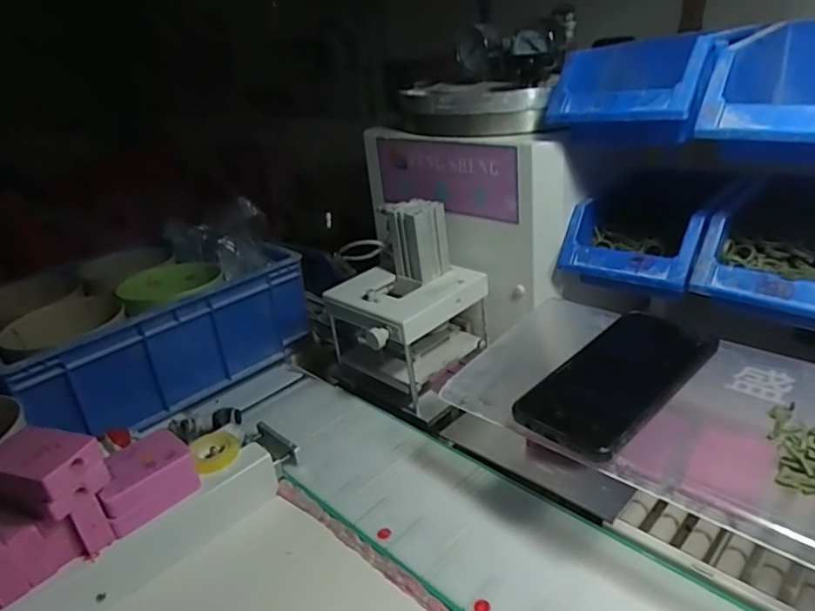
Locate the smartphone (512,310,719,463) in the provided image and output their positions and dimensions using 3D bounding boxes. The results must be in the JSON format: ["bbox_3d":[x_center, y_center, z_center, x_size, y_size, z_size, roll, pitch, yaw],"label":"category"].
[{"bbox_3d":[0.156,0.053,0.420,0.157,0.014,0.074,-29,41,-32],"label":"smartphone"}]

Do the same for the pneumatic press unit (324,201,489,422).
[{"bbox_3d":[0.001,-0.009,0.612,0.162,0.180,0.112,-28,33,-36],"label":"pneumatic press unit"}]

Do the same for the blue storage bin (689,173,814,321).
[{"bbox_3d":[0.343,-0.065,0.481,0.122,0.066,0.210,18,36,41],"label":"blue storage bin"}]

